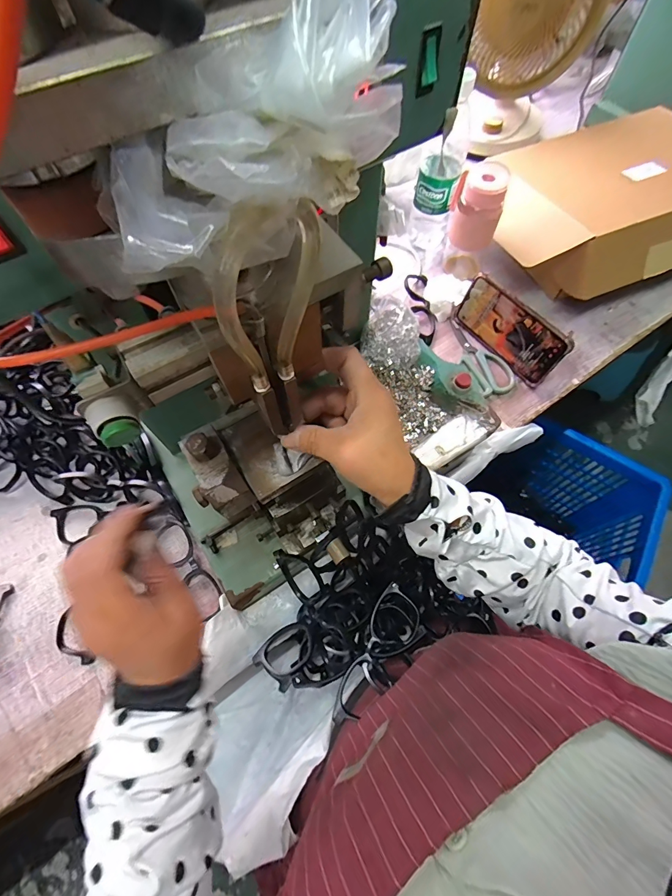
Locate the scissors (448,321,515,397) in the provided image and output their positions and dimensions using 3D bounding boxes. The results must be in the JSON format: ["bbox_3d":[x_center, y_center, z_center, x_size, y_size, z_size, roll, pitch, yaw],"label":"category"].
[{"bbox_3d":[0.211,-0.137,0.564,0.055,0.007,0.139,-18,66,-7],"label":"scissors"}]

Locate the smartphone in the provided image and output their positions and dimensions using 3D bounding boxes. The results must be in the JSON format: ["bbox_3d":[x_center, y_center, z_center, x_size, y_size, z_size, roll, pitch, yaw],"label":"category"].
[{"bbox_3d":[0.243,-0.169,0.545,0.008,0.082,0.165,-28,68,-29],"label":"smartphone"}]

